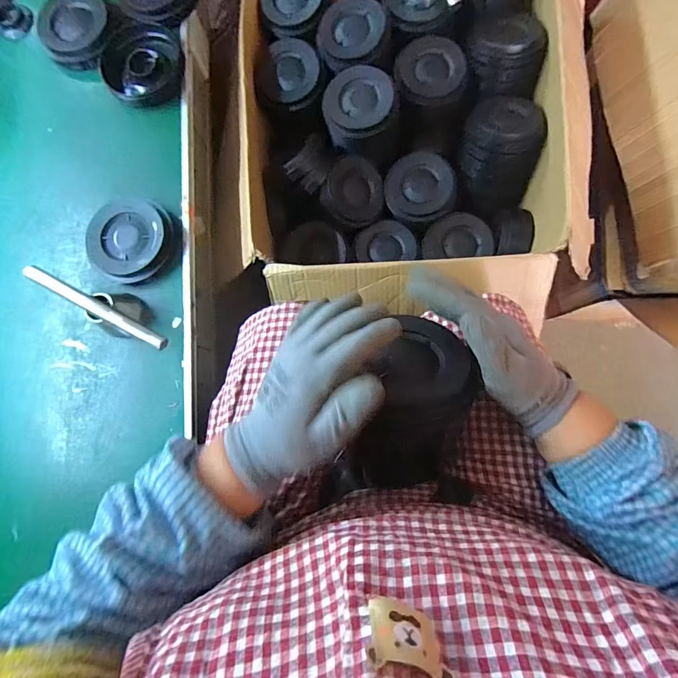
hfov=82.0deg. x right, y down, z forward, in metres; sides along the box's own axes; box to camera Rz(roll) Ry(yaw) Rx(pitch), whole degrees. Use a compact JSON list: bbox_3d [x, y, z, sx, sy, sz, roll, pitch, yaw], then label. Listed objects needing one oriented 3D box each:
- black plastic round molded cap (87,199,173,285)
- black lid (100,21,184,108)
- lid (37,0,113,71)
[{"bbox_3d":[-0.290,-0.137,0.545,0.103,0.033,0.119,34,85,8],"label":"black plastic round molded cap"},{"bbox_3d":[-0.293,-0.413,0.592,0.120,0.034,0.115,-18,80,1],"label":"black lid"},{"bbox_3d":[-0.400,-0.471,0.592,0.107,0.020,0.124,-24,80,0],"label":"lid"}]

